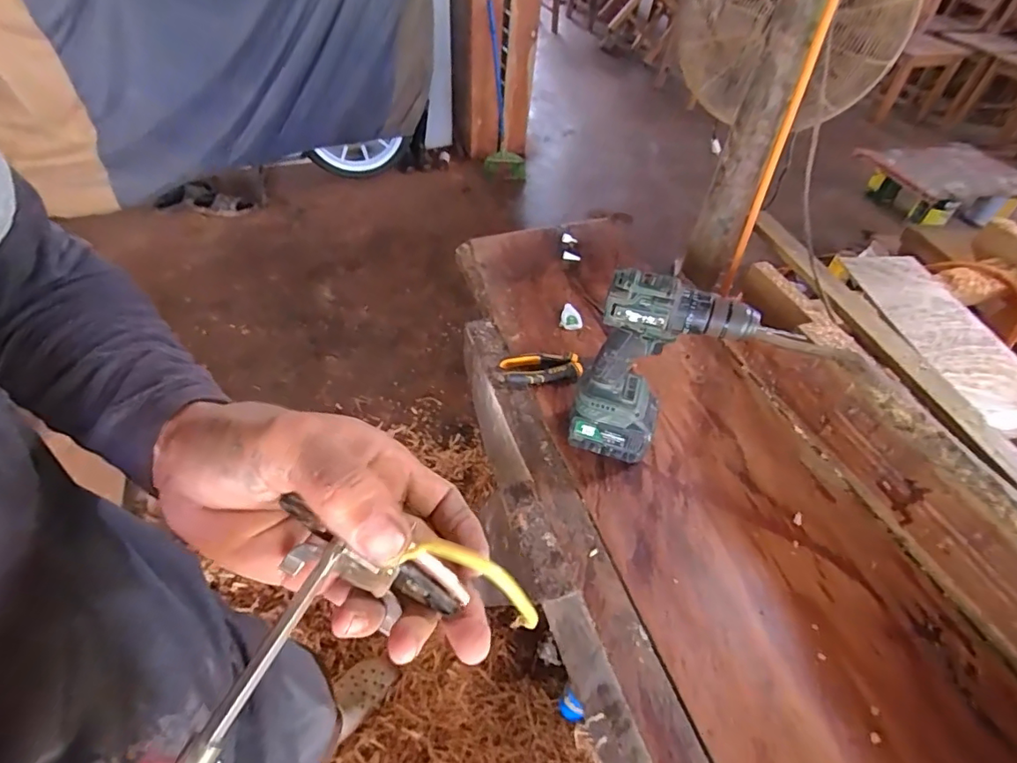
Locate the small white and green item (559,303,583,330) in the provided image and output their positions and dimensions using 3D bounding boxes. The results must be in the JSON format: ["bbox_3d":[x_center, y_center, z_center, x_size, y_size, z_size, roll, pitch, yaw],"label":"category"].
[{"bbox_3d":[0.110,-0.109,0.896,0.039,0.025,0.044,14,49,8],"label":"small white and green item"}]

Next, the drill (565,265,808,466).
[{"bbox_3d":[0.175,-0.001,0.628,0.172,0.270,0.067,7,48,2],"label":"drill"}]

